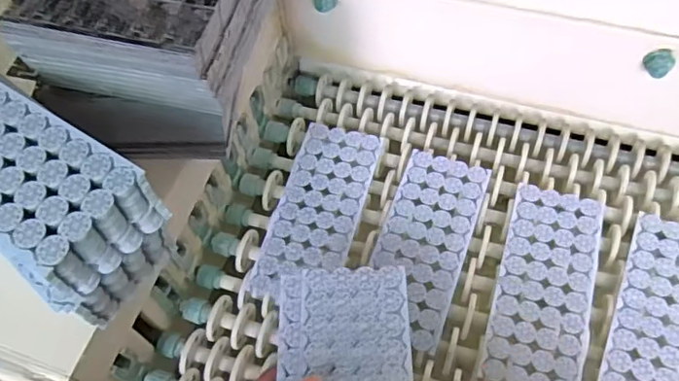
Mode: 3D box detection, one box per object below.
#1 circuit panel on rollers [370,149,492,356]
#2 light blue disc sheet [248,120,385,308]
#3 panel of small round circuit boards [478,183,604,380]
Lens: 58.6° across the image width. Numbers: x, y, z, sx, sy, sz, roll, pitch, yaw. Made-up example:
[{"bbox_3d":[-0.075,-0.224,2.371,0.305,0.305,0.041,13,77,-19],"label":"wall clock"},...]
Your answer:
[{"bbox_3d":[0.080,0.047,0.569,0.081,0.004,0.190,16,62,14],"label":"circuit panel on rollers"},{"bbox_3d":[-0.020,0.020,0.600,0.085,0.014,0.191,13,61,12],"label":"light blue disc sheet"},{"bbox_3d":[0.184,0.085,0.542,0.081,0.010,0.191,14,61,12],"label":"panel of small round circuit boards"}]

